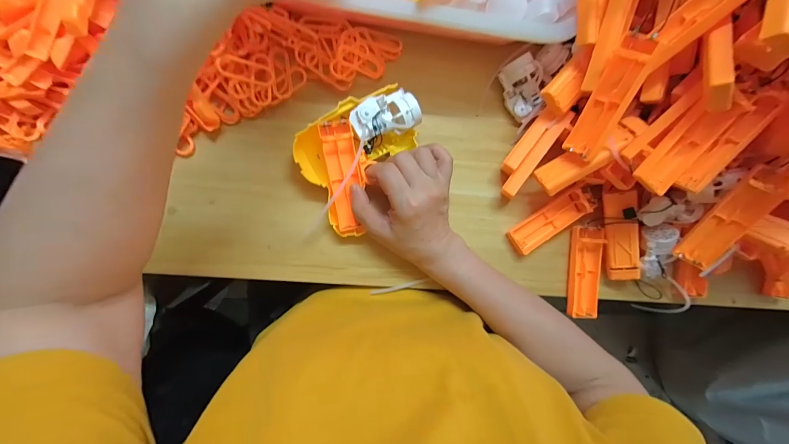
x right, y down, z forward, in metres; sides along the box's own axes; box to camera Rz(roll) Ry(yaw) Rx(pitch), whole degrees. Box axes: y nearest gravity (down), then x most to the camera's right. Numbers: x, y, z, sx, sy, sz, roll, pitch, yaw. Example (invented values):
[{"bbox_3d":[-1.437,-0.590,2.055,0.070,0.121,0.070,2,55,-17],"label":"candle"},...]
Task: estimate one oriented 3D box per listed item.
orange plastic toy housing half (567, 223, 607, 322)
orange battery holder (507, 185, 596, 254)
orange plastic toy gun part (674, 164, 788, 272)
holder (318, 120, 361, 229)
[{"bbox_3d":[0.231,0.061,0.410,0.035,0.017,0.109,2,90,-9],"label":"orange plastic toy housing half"},{"bbox_3d":[0.184,0.000,0.401,0.104,0.019,0.033,-33,95,-7],"label":"orange battery holder"},{"bbox_3d":[0.325,-0.001,0.330,0.027,0.032,0.108,8,127,-9],"label":"orange plastic toy gun part"},{"bbox_3d":[-0.053,-0.047,0.354,0.034,0.012,0.108,-7,100,-9],"label":"holder"}]

